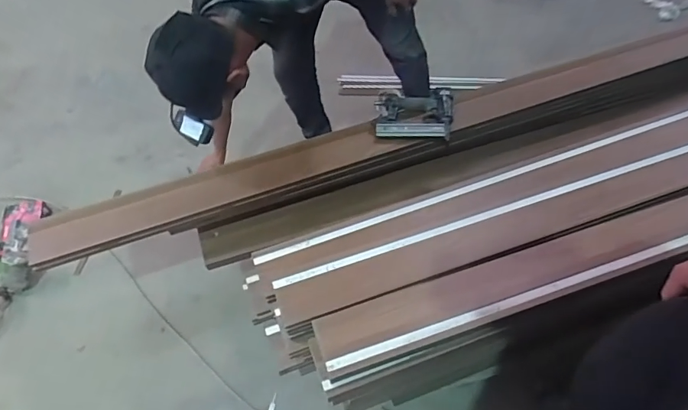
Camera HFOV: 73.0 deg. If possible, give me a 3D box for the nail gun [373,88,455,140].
[{"bbox_3d":[0.200,-0.256,1.320,0.217,0.048,0.150,2,55,3],"label":"nail gun"}]

